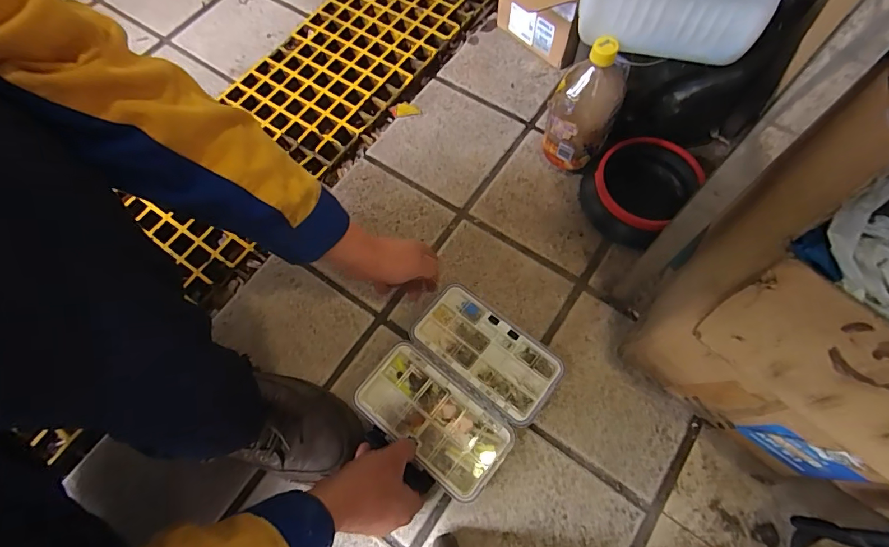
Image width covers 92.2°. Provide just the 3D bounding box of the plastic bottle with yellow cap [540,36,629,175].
[{"bbox_3d":[0.200,-0.236,0.608,0.084,0.207,0.094,24,72,12],"label":"plastic bottle with yellow cap"}]

